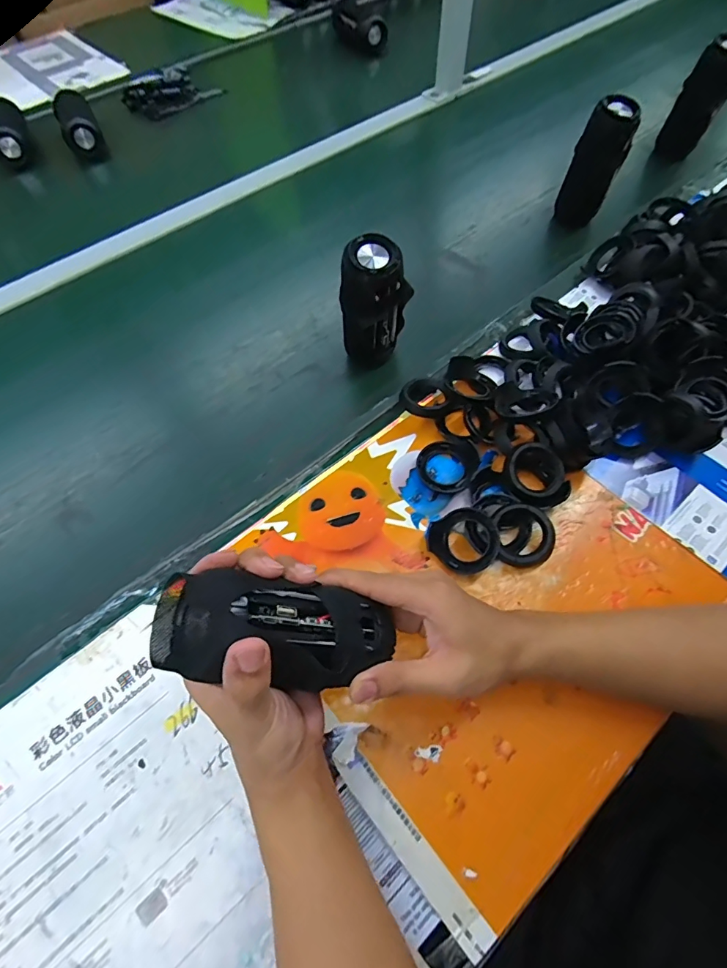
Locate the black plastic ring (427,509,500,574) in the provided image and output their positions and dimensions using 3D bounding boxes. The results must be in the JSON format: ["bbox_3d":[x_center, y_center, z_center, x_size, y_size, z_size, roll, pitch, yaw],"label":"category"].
[{"bbox_3d":[0.097,0.055,0.443,0.062,0.015,0.060,-35,76,5],"label":"black plastic ring"}]

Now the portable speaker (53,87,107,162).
[{"bbox_3d":[-0.546,-0.693,0.879,0.064,0.051,0.161,-24,63,-12],"label":"portable speaker"}]

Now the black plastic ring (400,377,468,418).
[{"bbox_3d":[0.071,-0.095,0.505,0.053,0.014,0.060,-33,63,-16],"label":"black plastic ring"}]

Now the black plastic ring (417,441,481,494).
[{"bbox_3d":[0.090,-0.022,0.491,0.061,0.022,0.060,-1,61,1],"label":"black plastic ring"}]

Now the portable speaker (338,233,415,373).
[{"bbox_3d":[0.013,-0.202,0.535,0.067,0.149,0.052,-35,66,-17],"label":"portable speaker"}]

